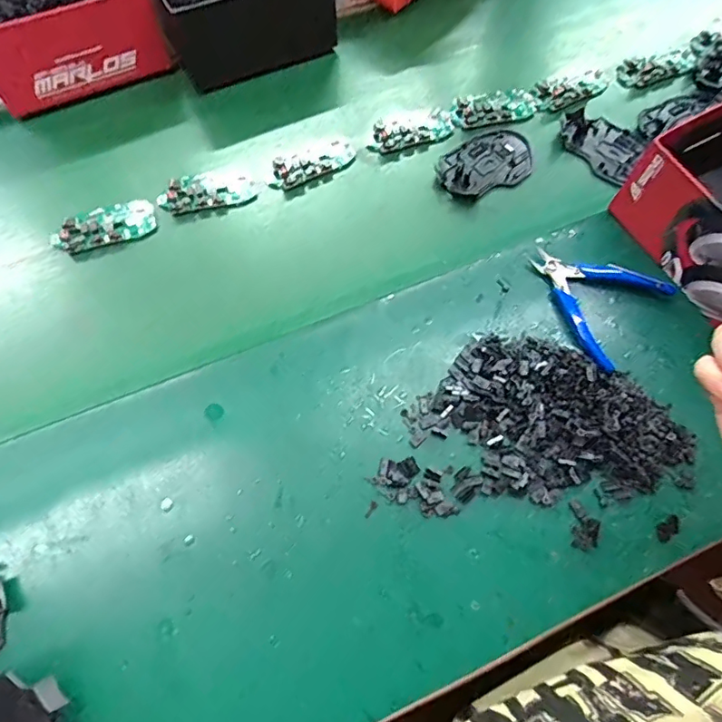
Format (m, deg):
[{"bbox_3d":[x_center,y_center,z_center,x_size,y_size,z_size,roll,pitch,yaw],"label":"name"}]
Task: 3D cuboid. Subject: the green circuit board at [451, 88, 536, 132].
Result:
[{"bbox_3d":[0.151,-0.288,0.586,0.098,0.011,0.047,-14,66,-7],"label":"green circuit board"}]

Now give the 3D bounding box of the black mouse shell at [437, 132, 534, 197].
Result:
[{"bbox_3d":[0.134,-0.212,0.551,0.108,0.014,0.073,-22,67,-10],"label":"black mouse shell"}]

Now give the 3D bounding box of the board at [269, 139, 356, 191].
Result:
[{"bbox_3d":[-0.052,-0.210,0.549,0.095,0.012,0.040,-25,68,-12],"label":"board"}]

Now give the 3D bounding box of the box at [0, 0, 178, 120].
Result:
[{"bbox_3d":[-0.369,-0.428,0.605,0.187,0.096,0.276,-27,68,-12],"label":"box"}]

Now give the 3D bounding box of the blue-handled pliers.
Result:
[{"bbox_3d":[0.209,-0.064,0.473,0.114,0.013,0.106,40,71,16],"label":"blue-handled pliers"}]

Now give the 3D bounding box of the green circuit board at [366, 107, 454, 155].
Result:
[{"bbox_3d":[0.054,-0.254,0.570,0.098,0.011,0.042,-17,66,-8],"label":"green circuit board"}]

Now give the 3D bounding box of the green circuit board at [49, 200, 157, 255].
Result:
[{"bbox_3d":[-0.256,-0.133,0.514,0.097,0.011,0.045,-18,67,-9],"label":"green circuit board"}]

